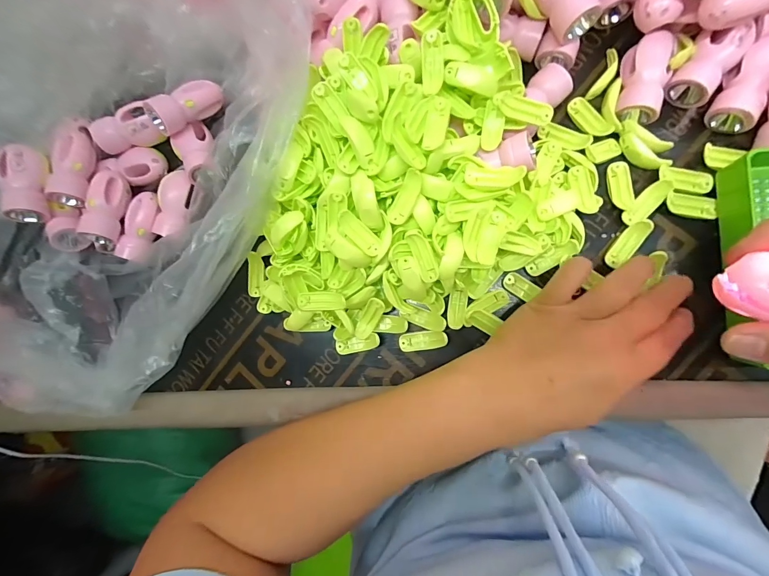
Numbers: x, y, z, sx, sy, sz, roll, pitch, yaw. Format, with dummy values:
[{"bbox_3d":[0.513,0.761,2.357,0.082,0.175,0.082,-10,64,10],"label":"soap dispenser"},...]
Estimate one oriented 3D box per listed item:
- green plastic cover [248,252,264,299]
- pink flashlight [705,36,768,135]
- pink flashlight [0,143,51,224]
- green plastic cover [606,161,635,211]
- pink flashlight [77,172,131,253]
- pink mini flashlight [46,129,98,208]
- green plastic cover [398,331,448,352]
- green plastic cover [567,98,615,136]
[{"bbox_3d":[-0.121,-0.013,0.330,0.015,0.006,0.041,0,88,10],"label":"green plastic cover"},{"bbox_3d":[0.267,-0.148,0.258,0.027,0.025,0.066,23,104,10],"label":"pink flashlight"},{"bbox_3d":[-0.315,-0.091,0.308,0.031,0.027,0.061,-19,85,8],"label":"pink flashlight"},{"bbox_3d":[0.190,-0.082,0.284,0.016,0.006,0.039,-7,87,9],"label":"green plastic cover"},{"bbox_3d":[-0.259,-0.070,0.326,0.029,0.029,0.075,19,91,10],"label":"pink flashlight"},{"bbox_3d":[-0.283,-0.111,0.320,0.023,0.024,0.068,3,88,10],"label":"pink mini flashlight"},{"bbox_3d":[0.033,0.045,0.301,0.041,0.008,0.016,-9,86,24],"label":"green plastic cover"},{"bbox_3d":[0.167,-0.139,0.287,0.014,0.010,0.041,-37,83,6],"label":"green plastic cover"}]

